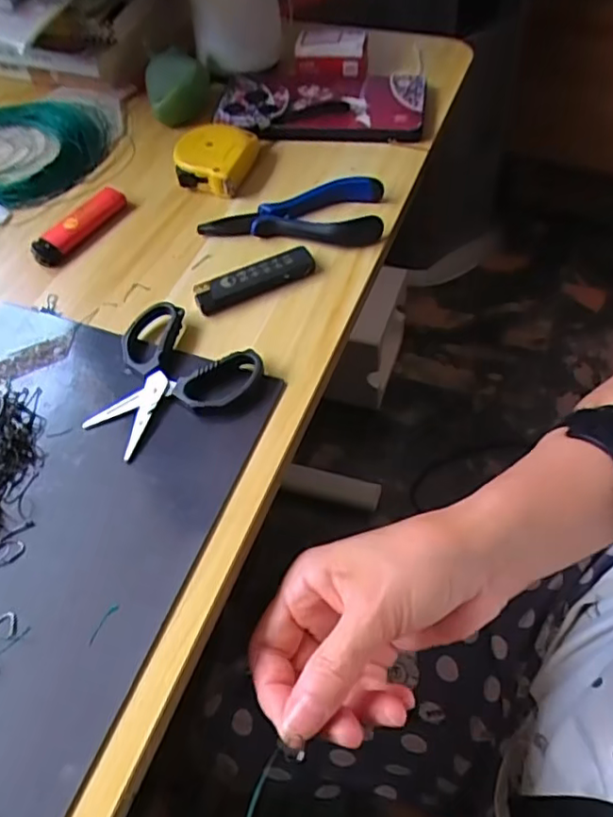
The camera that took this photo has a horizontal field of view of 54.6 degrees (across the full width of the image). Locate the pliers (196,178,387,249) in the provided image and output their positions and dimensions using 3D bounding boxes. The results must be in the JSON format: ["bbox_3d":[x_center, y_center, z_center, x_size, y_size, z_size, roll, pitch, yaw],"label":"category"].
[{"bbox_3d":[-0.009,-0.134,0.405,0.120,0.019,0.048,2,56,4],"label":"pliers"}]

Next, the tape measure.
[{"bbox_3d":[-0.066,-0.185,0.440,0.053,0.023,0.059,14,57,12],"label":"tape measure"}]

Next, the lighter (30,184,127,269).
[{"bbox_3d":[-0.158,-0.128,0.415,0.023,0.011,0.076,27,61,20],"label":"lighter"}]

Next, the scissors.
[{"bbox_3d":[-0.082,-0.016,0.334,0.088,0.012,0.087,34,64,23],"label":"scissors"}]

